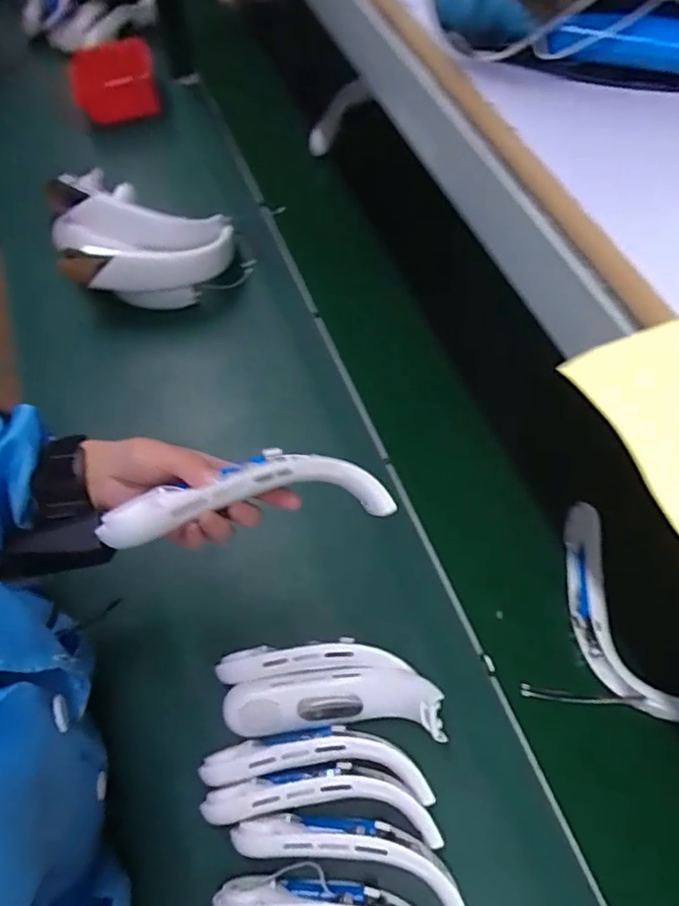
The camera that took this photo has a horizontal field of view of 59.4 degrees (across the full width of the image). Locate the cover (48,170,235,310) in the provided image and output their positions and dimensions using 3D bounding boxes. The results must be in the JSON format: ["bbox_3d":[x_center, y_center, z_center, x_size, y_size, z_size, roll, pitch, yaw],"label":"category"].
[{"bbox_3d":[-0.268,-0.274,0.782,0.243,0.113,0.144,-4,62,0],"label":"cover"}]

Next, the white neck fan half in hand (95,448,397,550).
[{"bbox_3d":[-0.058,0.030,0.403,0.192,0.044,0.043,-9,59,-17],"label":"white neck fan half in hand"}]

